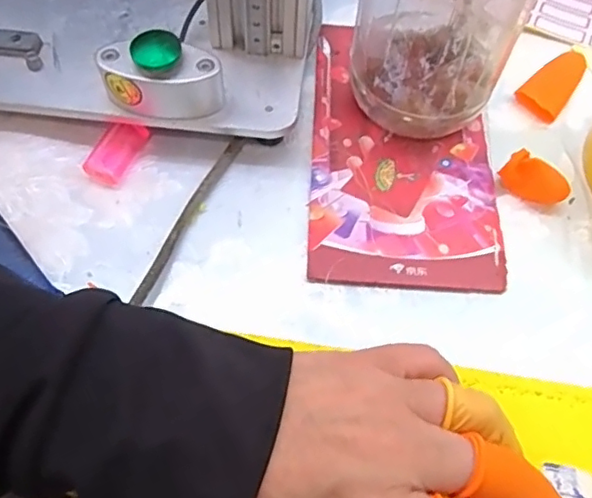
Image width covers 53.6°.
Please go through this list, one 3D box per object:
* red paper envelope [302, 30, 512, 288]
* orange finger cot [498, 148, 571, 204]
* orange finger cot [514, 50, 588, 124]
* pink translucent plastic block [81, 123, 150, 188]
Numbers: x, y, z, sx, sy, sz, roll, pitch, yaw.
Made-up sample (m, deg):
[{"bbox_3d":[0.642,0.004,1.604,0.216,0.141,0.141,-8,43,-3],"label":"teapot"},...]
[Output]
[{"bbox_3d":[0.055,-0.053,0.307,0.092,0.004,0.158,4,62,0],"label":"red paper envelope"},{"bbox_3d":[0.118,-0.032,0.291,0.031,0.019,0.017,41,68,17],"label":"orange finger cot"},{"bbox_3d":[0.143,-0.092,0.327,0.024,0.013,0.045,36,67,15],"label":"orange finger cot"},{"bbox_3d":[-0.092,-0.049,0.297,0.019,0.010,0.035,19,63,8],"label":"pink translucent plastic block"}]

